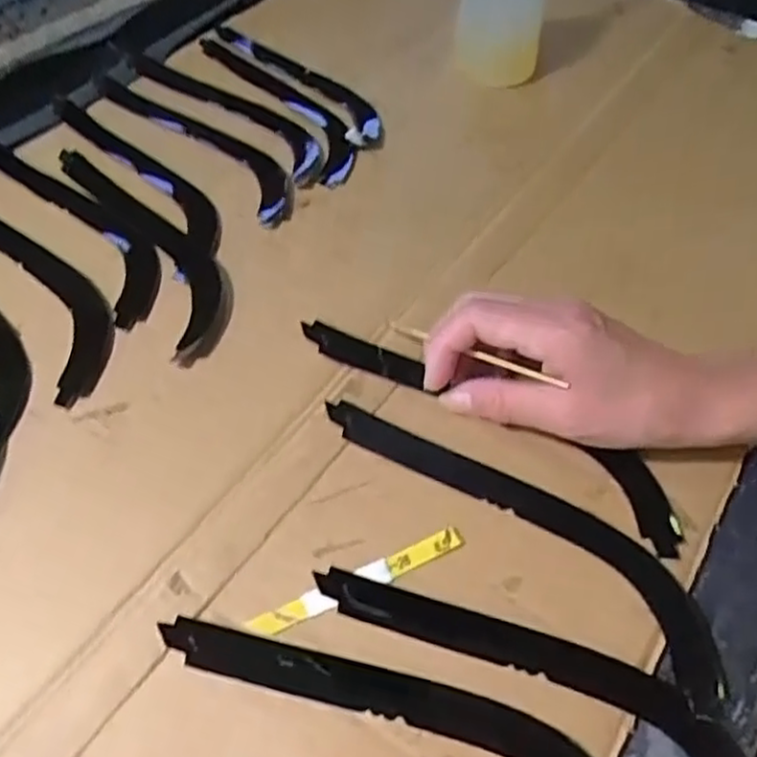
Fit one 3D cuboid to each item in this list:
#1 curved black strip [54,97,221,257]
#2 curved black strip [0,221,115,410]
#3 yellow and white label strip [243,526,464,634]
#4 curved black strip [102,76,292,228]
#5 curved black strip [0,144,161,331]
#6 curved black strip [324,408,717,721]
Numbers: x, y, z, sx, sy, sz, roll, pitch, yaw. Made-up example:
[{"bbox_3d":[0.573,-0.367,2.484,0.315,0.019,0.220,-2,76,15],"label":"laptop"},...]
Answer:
[{"bbox_3d":[-0.152,-0.138,0.461,0.033,0.009,0.194,-36,63,-24],"label":"curved black strip"},{"bbox_3d":[-0.197,-0.061,0.403,0.046,0.009,0.201,-31,61,-22],"label":"curved black strip"},{"bbox_3d":[-0.007,0.086,0.303,0.097,0.004,0.011,-21,57,-17],"label":"yellow and white label strip"},{"bbox_3d":[-0.118,-0.165,0.480,0.047,0.012,0.206,-36,63,-24],"label":"curved black strip"},{"bbox_3d":[-0.184,-0.098,0.430,0.045,0.008,0.195,-36,63,-24],"label":"curved black strip"},{"bbox_3d":[0.068,0.063,0.324,0.206,0.012,0.041,34,60,21],"label":"curved black strip"}]

